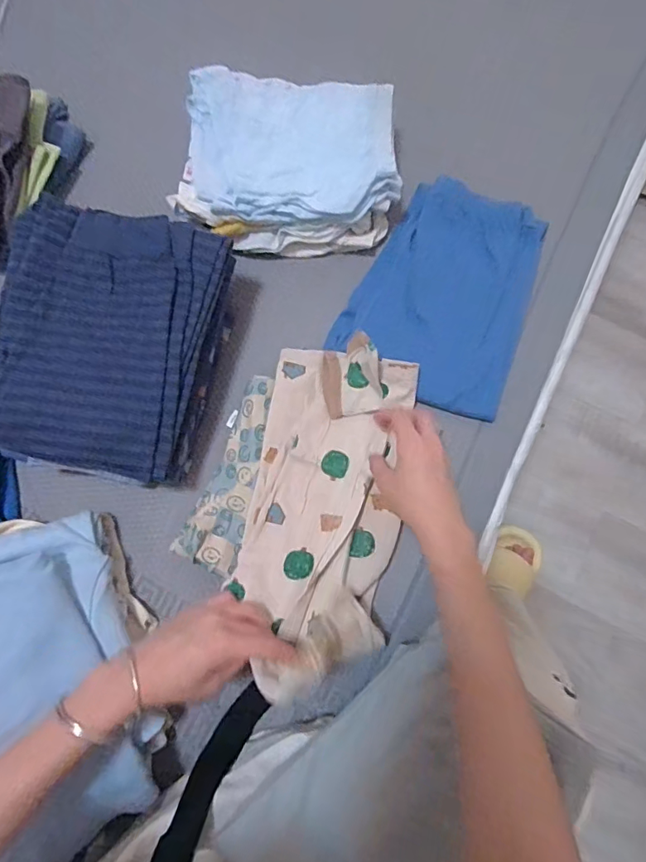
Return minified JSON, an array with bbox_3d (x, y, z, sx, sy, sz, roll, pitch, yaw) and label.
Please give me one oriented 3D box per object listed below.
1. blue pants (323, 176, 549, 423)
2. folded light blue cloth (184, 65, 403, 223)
[{"bbox_3d":[0.148,-0.158,0.574,0.203,0.036,0.267,27,79,5],"label":"blue pants"},{"bbox_3d":[-0.037,-0.328,0.561,0.250,0.038,0.194,6,78,1],"label":"folded light blue cloth"}]

